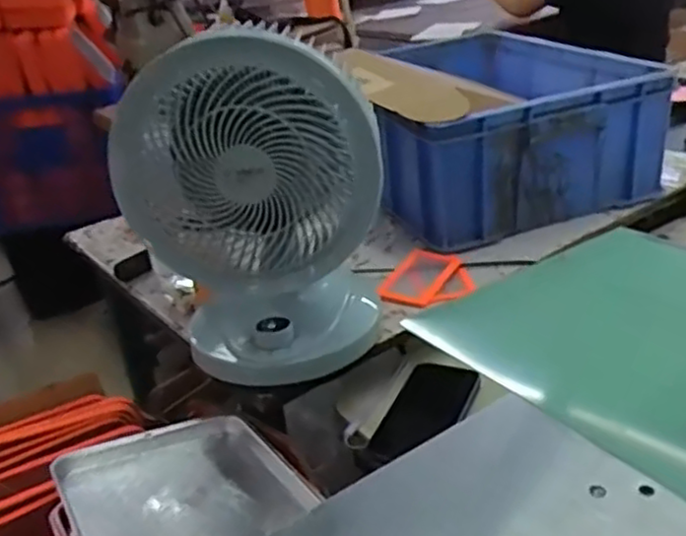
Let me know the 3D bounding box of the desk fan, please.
[{"bbox_3d":[-0.085,-0.055,0.675,0.213,0.298,0.146,-14,28,-13],"label":"desk fan"}]

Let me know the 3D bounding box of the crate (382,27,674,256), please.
[{"bbox_3d":[0.192,-0.193,1.071,0.355,0.190,0.427,-18,29,-19],"label":"crate"}]

